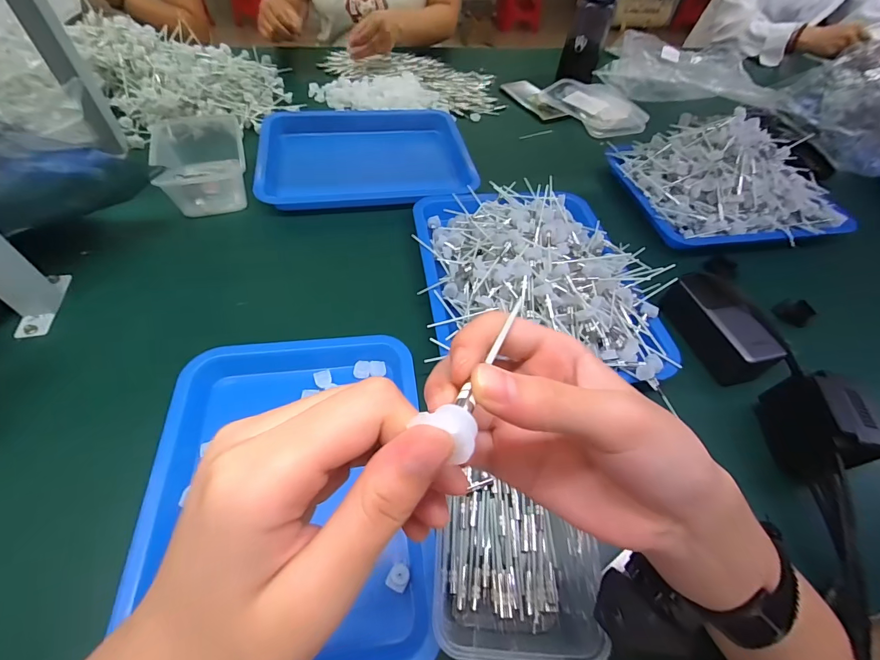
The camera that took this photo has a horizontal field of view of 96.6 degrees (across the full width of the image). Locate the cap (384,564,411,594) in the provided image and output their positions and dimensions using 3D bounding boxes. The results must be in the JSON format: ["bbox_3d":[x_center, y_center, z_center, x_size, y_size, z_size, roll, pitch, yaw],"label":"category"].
[{"bbox_3d":[-0.032,0.195,0.309,0.016,0.005,0.018,23,55,12],"label":"cap"}]

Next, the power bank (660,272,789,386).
[{"bbox_3d":[0.330,-0.004,0.463,0.059,0.056,0.136,-10,55,-12],"label":"power bank"}]

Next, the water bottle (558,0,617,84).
[{"bbox_3d":[0.317,-0.636,0.837,0.080,0.179,0.068,14,54,5],"label":"water bottle"}]

